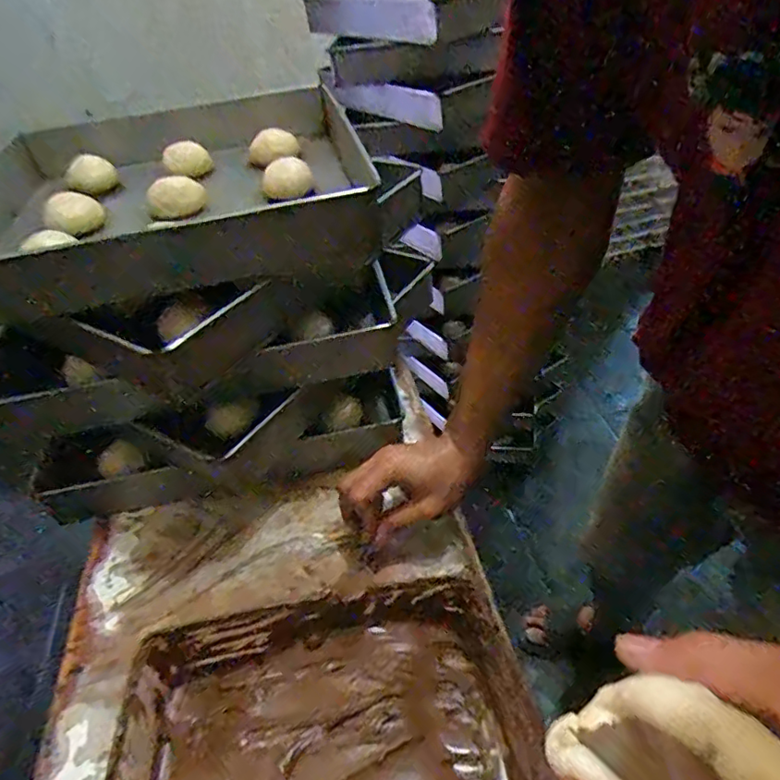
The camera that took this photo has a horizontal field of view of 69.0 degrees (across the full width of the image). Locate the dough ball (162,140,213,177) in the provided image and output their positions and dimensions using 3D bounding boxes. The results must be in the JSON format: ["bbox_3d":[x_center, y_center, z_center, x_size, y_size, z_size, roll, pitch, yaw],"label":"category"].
[{"bbox_3d":[-0.254,-0.288,0.713,0.055,0.038,0.056,-18,41,-11],"label":"dough ball"}]

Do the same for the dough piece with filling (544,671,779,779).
[{"bbox_3d":[0.090,0.120,0.179,0.042,0.029,0.070,-34,45,-31],"label":"dough piece with filling"}]

